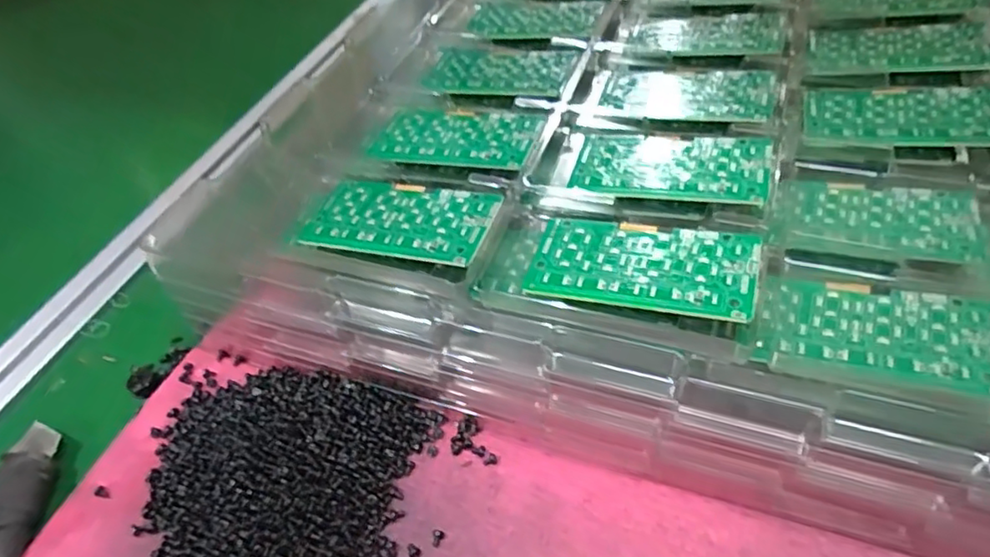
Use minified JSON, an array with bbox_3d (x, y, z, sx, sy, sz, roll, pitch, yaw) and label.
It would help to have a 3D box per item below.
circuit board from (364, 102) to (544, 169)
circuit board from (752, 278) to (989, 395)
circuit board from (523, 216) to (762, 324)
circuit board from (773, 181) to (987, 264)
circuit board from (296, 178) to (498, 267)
[{"bbox_3d":[-0.022,-0.082,0.344,0.091,0.005,0.053,9,51,15],"label":"circuit board"},{"bbox_3d":[0.153,0.019,0.249,0.085,0.006,0.048,11,52,17],"label":"circuit board"},{"bbox_3d":[0.063,-0.006,0.270,0.094,0.004,0.047,8,51,22],"label":"circuit board"},{"bbox_3d":[0.179,-0.029,0.292,0.081,0.009,0.047,12,52,18],"label":"circuit board"},{"bbox_3d":[-0.047,-0.031,0.303,0.094,0.007,0.048,11,52,17],"label":"circuit board"}]

